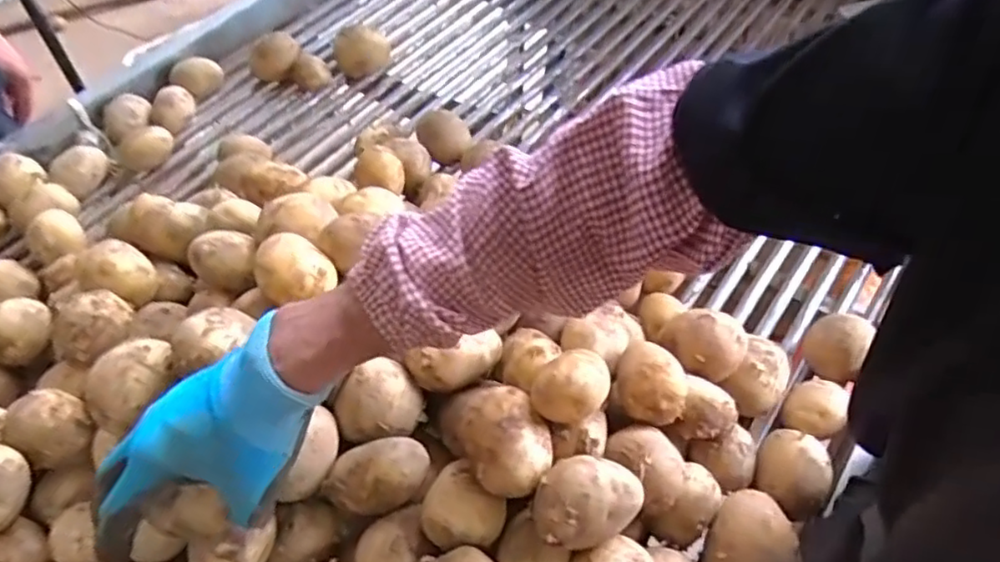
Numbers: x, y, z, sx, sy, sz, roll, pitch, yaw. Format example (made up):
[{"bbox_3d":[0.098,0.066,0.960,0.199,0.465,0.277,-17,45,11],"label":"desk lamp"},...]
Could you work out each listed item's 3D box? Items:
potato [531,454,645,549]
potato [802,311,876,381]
[{"bbox_3d":[0.063,0.152,0.455,0.084,0.042,0.057,-12,55,-10],"label":"potato"},{"bbox_3d":[0.325,0.061,0.620,0.052,0.053,0.049,1,54,-1],"label":"potato"}]

